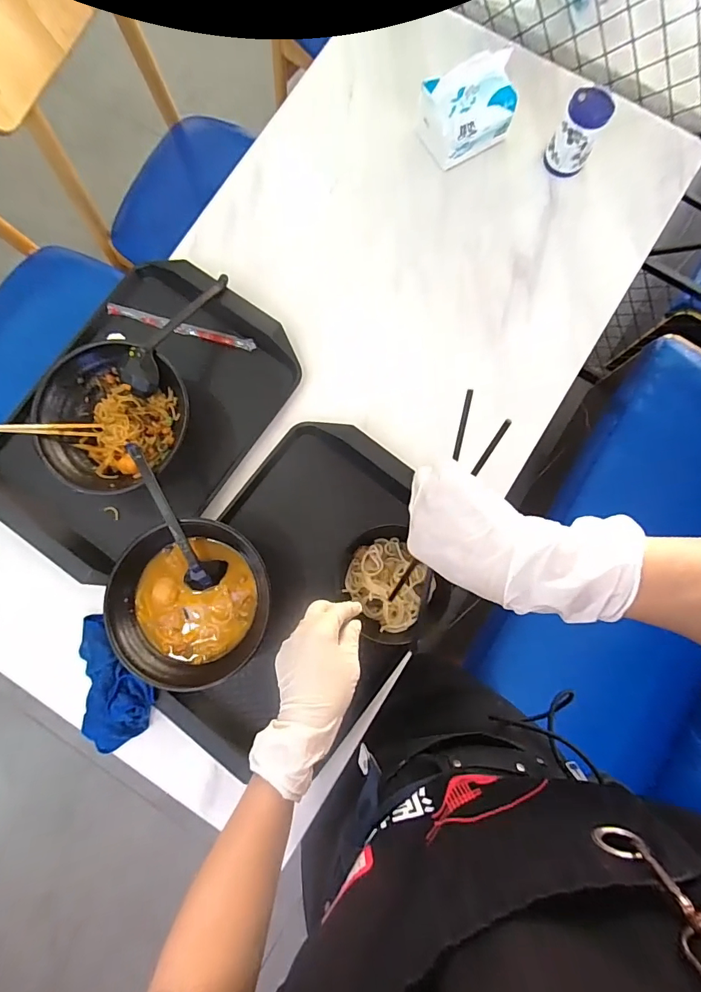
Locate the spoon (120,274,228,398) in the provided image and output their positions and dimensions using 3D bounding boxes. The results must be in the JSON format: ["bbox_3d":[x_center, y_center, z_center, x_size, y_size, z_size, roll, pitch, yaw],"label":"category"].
[{"bbox_3d":[-0.234,-0.219,0.563,0.053,0.052,0.203,24,68,1],"label":"spoon"}]

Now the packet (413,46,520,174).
[{"bbox_3d":[0.168,-0.549,0.603,0.123,0.074,0.085,-20,82,-6],"label":"packet"}]

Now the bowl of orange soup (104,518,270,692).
[{"bbox_3d":[-0.189,0.128,0.510,0.182,0.065,0.187,0,81,-2],"label":"bowl of orange soup"}]

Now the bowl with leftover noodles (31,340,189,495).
[{"bbox_3d":[-0.297,-0.094,0.539,0.182,0.083,0.175,0,81,-2],"label":"bowl with leftover noodles"}]

